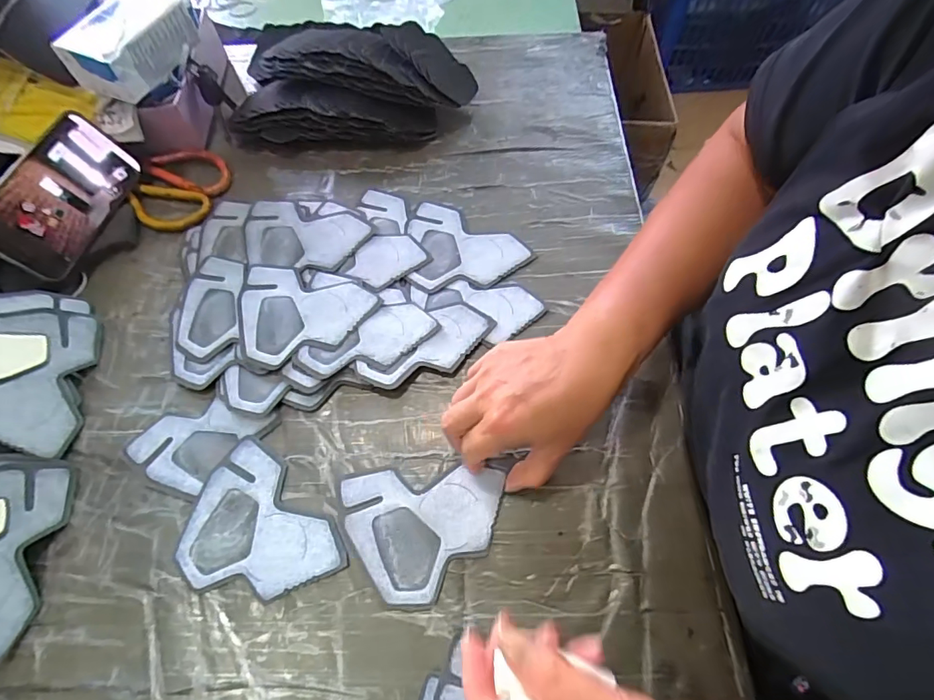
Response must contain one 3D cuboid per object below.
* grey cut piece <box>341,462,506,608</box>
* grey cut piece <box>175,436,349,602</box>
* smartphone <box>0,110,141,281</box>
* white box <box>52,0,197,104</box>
[{"bbox_3d":[-0.033,0.134,0.353,0.118,0.004,0.092,-5,63,1],"label":"grey cut piece"},{"bbox_3d":[-0.162,0.138,0.358,0.125,0.004,0.094,40,72,21],"label":"grey cut piece"},{"bbox_3d":[-0.373,-0.142,0.442,0.005,0.076,0.150,2,61,31],"label":"smartphone"},{"bbox_3d":[-0.314,-0.291,0.452,0.065,0.050,0.111,19,64,11],"label":"white box"}]

